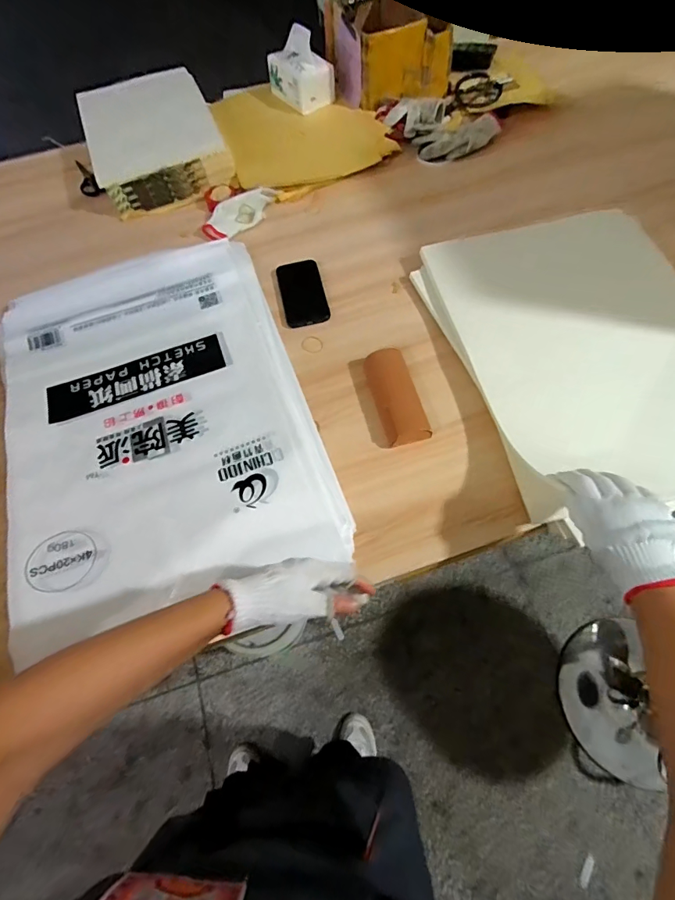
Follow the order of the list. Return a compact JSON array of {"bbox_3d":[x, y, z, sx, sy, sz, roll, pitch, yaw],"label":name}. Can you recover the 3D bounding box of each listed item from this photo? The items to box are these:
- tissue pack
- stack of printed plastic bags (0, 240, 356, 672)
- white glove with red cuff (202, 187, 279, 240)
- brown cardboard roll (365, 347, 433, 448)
[{"bbox_3d":[-0.088,-0.862,0.986,0.089,0.104,0.157,-40,68,-15],"label":"tissue pack"},{"bbox_3d":[-0.286,-0.080,0.679,0.430,0.028,0.621,-20,64,-6],"label":"stack of printed plastic bags"},{"bbox_3d":[-0.194,-0.478,0.879,0.168,0.025,0.075,-41,68,-15],"label":"white glove with red cuff"},{"bbox_3d":[0.087,-0.083,0.669,0.062,0.038,0.157,-14,64,-4],"label":"brown cardboard roll"}]

